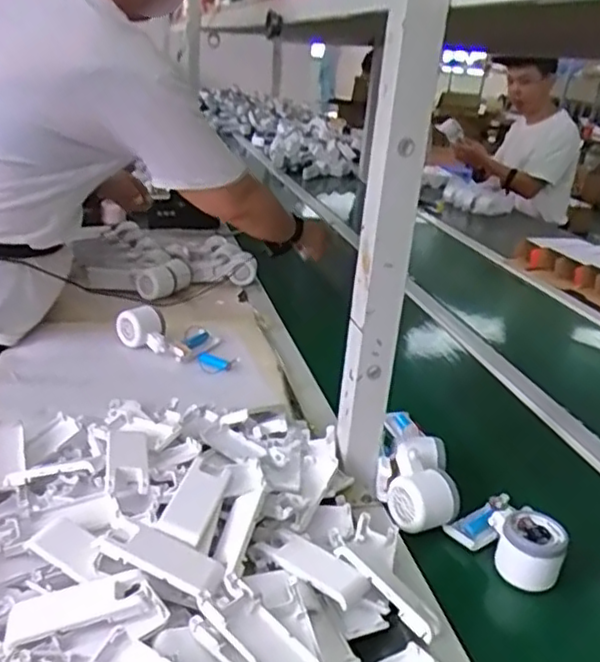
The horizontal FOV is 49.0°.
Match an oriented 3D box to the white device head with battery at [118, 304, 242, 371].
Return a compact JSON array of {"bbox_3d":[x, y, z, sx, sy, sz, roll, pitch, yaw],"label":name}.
[{"bbox_3d":[-0.183,0.005,1.008,0.201,0.054,0.077,10,23,10],"label":"white device head with battery"}]

